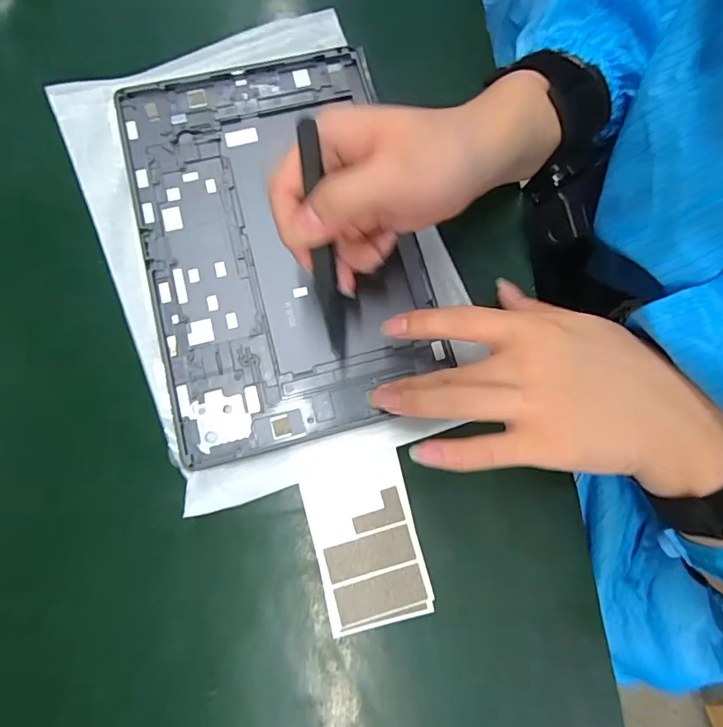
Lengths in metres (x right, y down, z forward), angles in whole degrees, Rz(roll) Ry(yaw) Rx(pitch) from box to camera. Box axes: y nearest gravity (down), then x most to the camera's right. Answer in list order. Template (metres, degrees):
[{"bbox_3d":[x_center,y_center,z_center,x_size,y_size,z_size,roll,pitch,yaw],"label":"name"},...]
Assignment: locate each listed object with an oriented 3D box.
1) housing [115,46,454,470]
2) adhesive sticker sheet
[{"bbox_3d":[-0.053,-0.080,0.299,0.165,0.008,0.254,-14,79,-4],"label":"housing"},{"bbox_3d":[0.002,0.099,0.266,0.058,0.005,0.090,-14,82,-5],"label":"adhesive sticker sheet"}]

